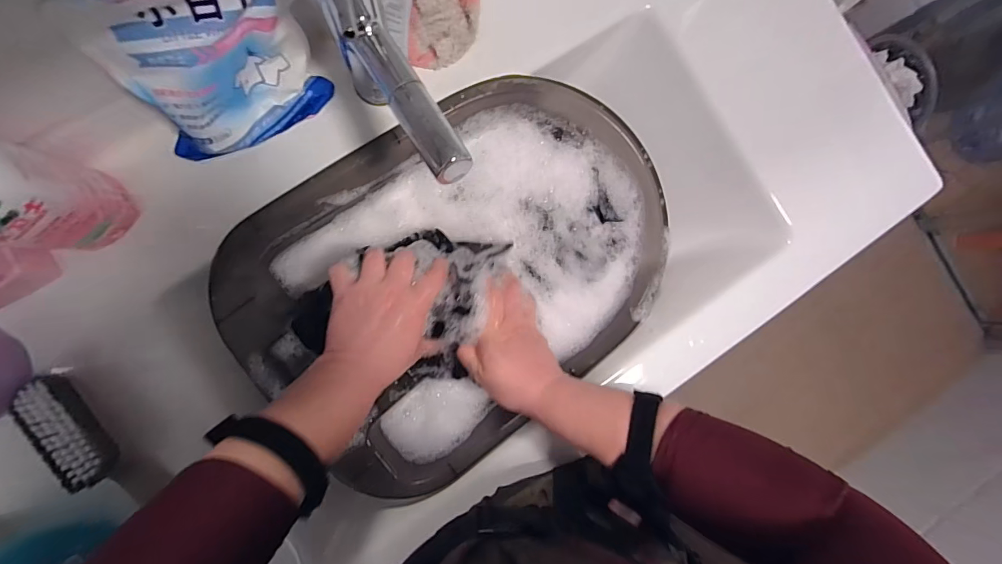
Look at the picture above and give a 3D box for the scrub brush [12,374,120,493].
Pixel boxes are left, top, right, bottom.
[{"bbox_3d":[-0.366,0.126,0.366,0.037,0.025,0.098,-36,94,-7],"label":"scrub brush"}]

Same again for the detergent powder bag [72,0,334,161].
[{"bbox_3d":[-0.212,-0.181,0.330,0.182,0.181,0.070,-36,94,-7],"label":"detergent powder bag"}]

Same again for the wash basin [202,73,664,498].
[{"bbox_3d":[-0.028,-0.014,0.466,0.451,0.097,0.320,-33,93,-7],"label":"wash basin"}]

